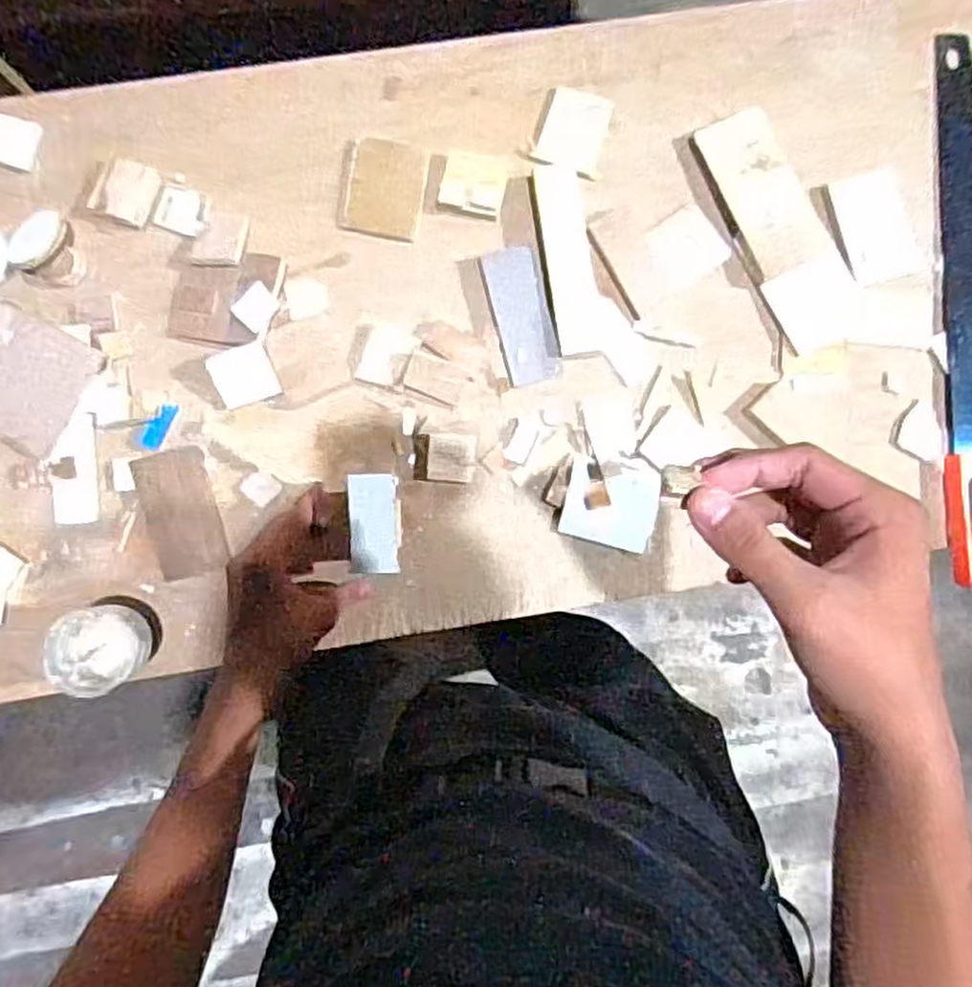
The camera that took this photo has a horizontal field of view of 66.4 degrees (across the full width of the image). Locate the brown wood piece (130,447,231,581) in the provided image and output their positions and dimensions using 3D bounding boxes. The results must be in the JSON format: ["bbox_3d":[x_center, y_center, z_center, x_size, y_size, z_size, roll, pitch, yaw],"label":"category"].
[{"bbox_3d":[-0.267,0.017,0.653,0.058,0.013,0.109,-15,92,-3],"label":"brown wood piece"}]

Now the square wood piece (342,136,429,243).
[{"bbox_3d":[-0.090,-0.272,0.662,0.068,0.006,0.084,10,90,-4],"label":"square wood piece"}]

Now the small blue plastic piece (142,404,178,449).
[{"bbox_3d":[-0.287,-0.059,0.654,0.014,0.008,0.044,27,89,-3],"label":"small blue plastic piece"}]

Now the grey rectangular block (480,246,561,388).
[{"bbox_3d":[0.032,-0.158,0.660,0.049,0.013,0.119,-14,92,-3],"label":"grey rectangular block"}]

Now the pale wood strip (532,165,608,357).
[{"bbox_3d":[0.073,-0.205,0.651,0.042,0.010,0.163,-10,91,-3],"label":"pale wood strip"}]

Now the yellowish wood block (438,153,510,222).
[{"bbox_3d":[-0.011,-0.271,0.656,0.054,0.013,0.049,10,90,-4],"label":"yellowish wood block"}]

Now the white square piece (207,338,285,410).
[{"bbox_3d":[-0.209,-0.102,0.643,0.049,0.004,0.049,-23,108,-11],"label":"white square piece"}]

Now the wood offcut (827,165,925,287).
[{"bbox_3d":[0.356,-0.243,0.676,0.061,0.006,0.100,-15,92,-3],"label":"wood offcut"}]

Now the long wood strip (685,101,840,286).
[{"bbox_3d":[0.251,-0.272,0.675,0.074,0.016,0.150,-26,92,-3],"label":"long wood strip"}]

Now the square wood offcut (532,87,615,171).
[{"bbox_3d":[0.080,-0.329,0.672,0.060,0.010,0.072,15,90,-4],"label":"square wood offcut"}]

